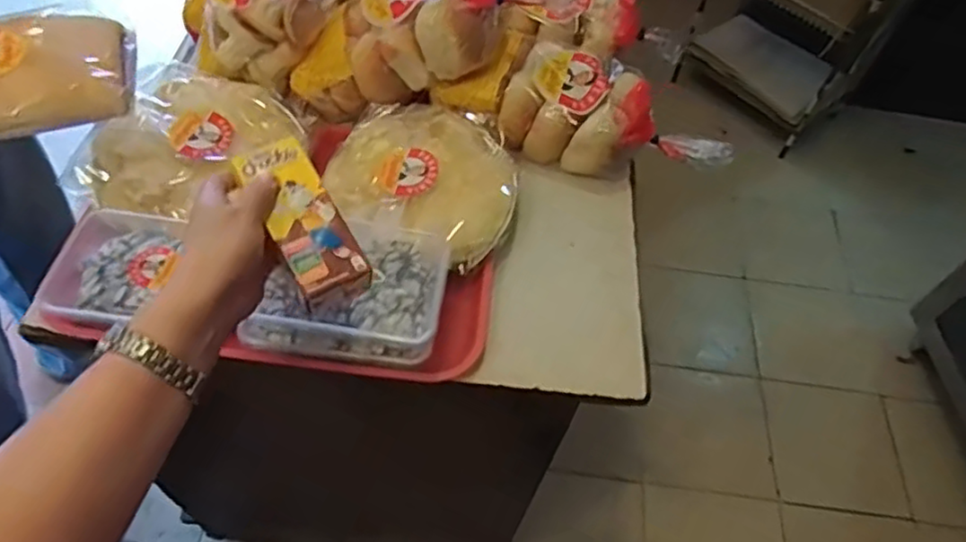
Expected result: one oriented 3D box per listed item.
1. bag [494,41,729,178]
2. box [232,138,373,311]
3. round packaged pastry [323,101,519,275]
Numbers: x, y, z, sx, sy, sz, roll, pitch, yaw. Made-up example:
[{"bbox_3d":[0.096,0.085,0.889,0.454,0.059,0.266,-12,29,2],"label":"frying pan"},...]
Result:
[{"bbox_3d":[0.155,-0.176,0.760,0.259,0.086,0.120,16,56,5],"label":"bag"},{"bbox_3d":[-0.139,-0.040,0.508,0.055,0.026,0.132,-25,77,-18],"label":"box"},{"bbox_3d":[-0.059,-0.108,0.698,0.203,0.027,0.175,25,57,11],"label":"round packaged pastry"}]

